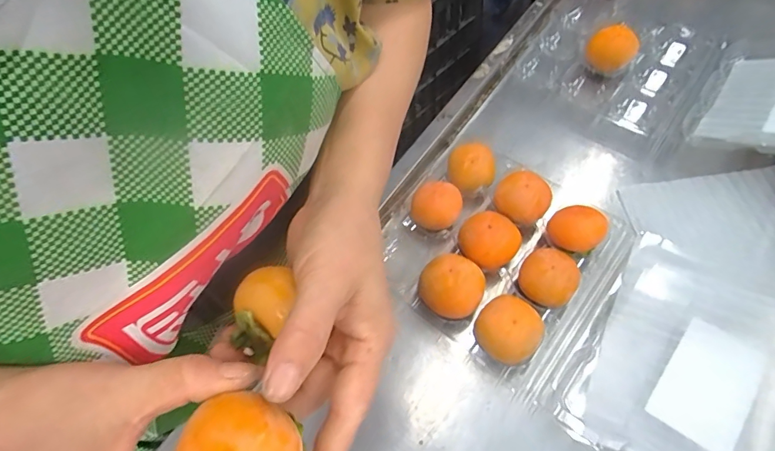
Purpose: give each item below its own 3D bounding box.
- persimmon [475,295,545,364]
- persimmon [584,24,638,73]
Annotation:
[{"bbox_3d":[0.108,0.096,0.382,0.053,0.050,0.052,-3,60,5],"label":"persimmon"},{"bbox_3d":[0.296,-0.231,0.566,0.061,0.048,0.052,23,65,18],"label":"persimmon"}]

